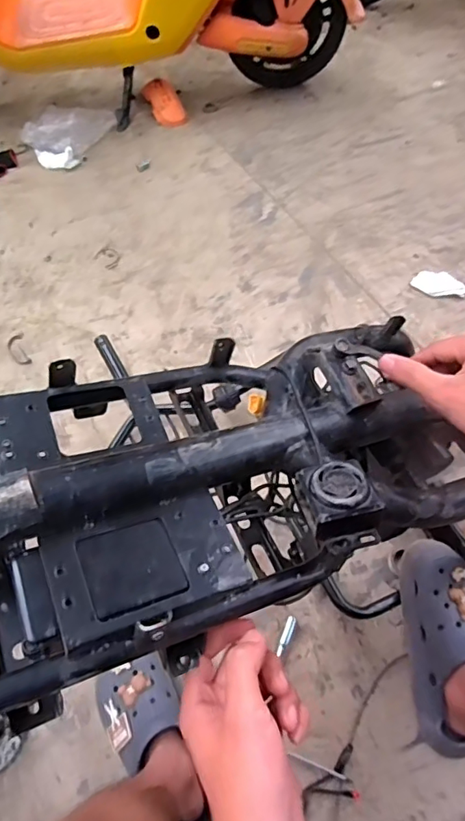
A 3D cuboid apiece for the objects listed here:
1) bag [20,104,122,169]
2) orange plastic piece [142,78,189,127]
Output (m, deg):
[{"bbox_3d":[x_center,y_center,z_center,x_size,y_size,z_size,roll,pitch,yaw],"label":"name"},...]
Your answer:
[{"bbox_3d":[-0.531,-0.870,1.599,0.251,0.051,0.299,23,60,16],"label":"bag"},{"bbox_3d":[-0.223,-1.022,1.692,0.105,0.052,0.238,-17,57,-10],"label":"orange plastic piece"}]

